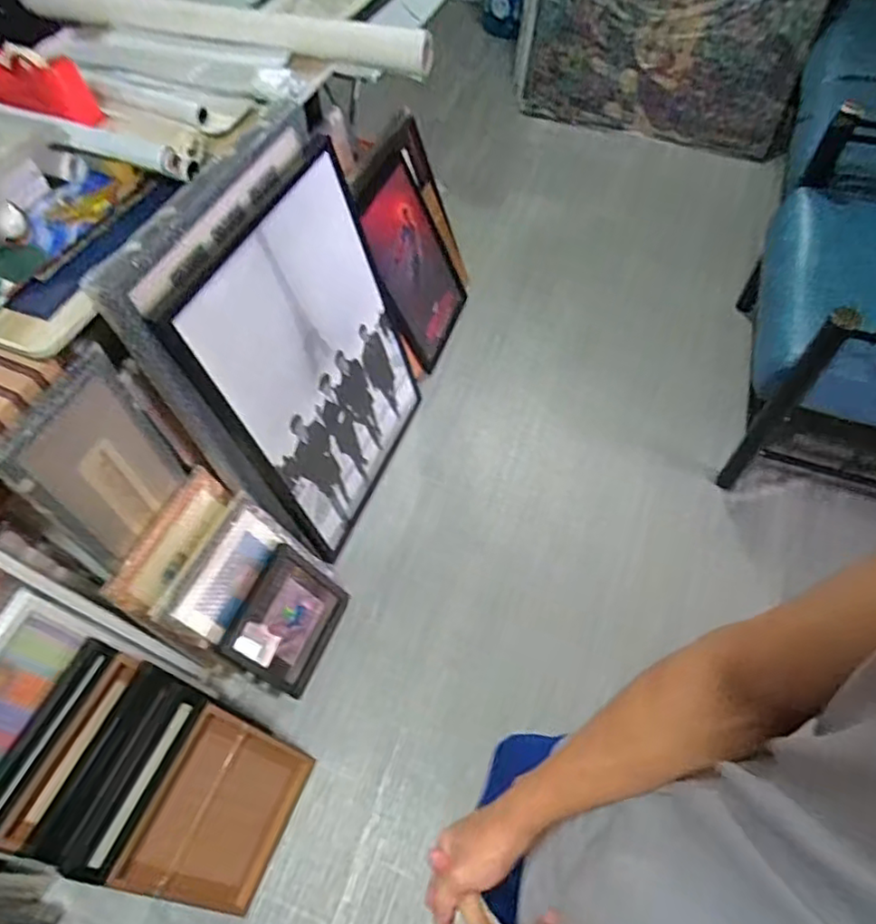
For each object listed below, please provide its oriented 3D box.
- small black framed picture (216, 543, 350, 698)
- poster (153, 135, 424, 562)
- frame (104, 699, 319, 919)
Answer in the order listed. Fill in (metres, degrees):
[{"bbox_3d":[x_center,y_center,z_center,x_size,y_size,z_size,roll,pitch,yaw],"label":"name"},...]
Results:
[{"bbox_3d":[-0.317,0.338,1.340,0.020,0.226,0.253,-11,44,47],"label":"small black framed picture"},{"bbox_3d":[-0.241,-0.211,1.365,0.046,0.738,0.592,10,58,27],"label":"poster"},{"bbox_3d":[-0.370,0.618,1.104,0.041,0.283,0.277,-11,46,40],"label":"frame"}]

